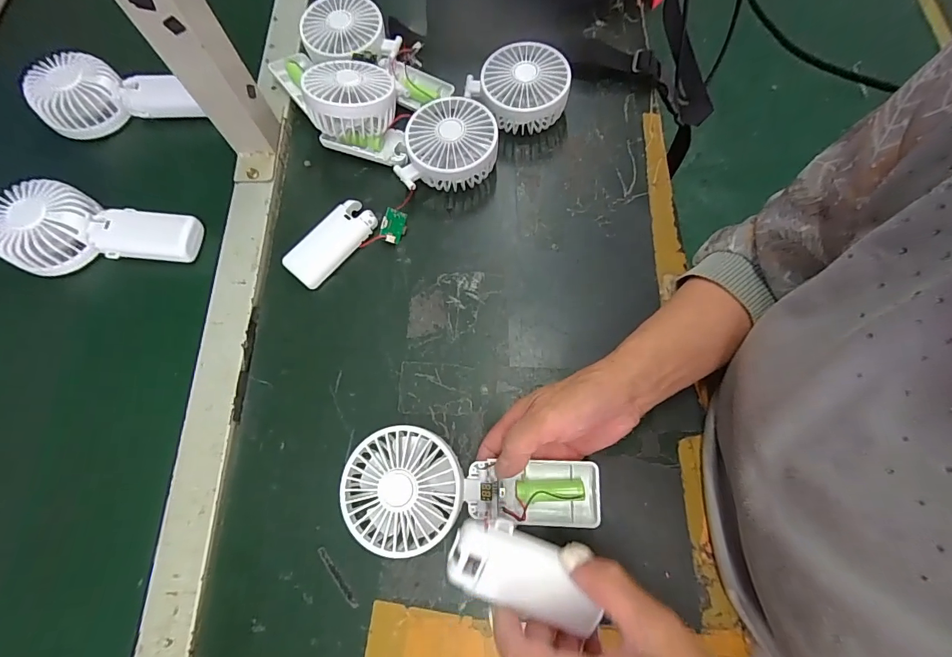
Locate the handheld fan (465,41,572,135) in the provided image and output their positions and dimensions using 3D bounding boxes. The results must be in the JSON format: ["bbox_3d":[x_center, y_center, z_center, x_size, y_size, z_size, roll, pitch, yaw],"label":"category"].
[{"bbox_3d":[0.046,-0.240,0.438,0.087,0.047,0.083,-27,73,-8],"label":"handheld fan"}]

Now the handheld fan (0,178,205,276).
[{"bbox_3d":[-0.357,-0.093,0.405,0.173,0.037,0.083,4,72,2],"label":"handheld fan"}]

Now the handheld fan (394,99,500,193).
[{"bbox_3d":[-0.026,-0.177,0.425,0.094,0.047,0.089,7,72,3],"label":"handheld fan"}]

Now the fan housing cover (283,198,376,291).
[{"bbox_3d":[-0.141,-0.085,0.416,0.093,0.018,0.044,-42,76,-12],"label":"fan housing cover"}]

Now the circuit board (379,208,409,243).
[{"bbox_3d":[-0.078,-0.098,0.414,0.025,0.006,0.031,10,99,-31],"label":"circuit board"}]

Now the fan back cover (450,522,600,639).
[{"bbox_3d":[0.029,0.145,0.253,0.088,0.014,0.044,14,90,1],"label":"fan back cover"}]

